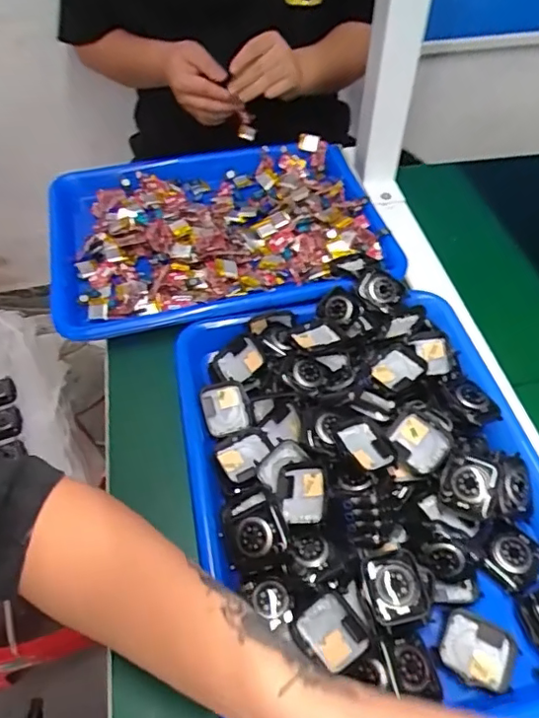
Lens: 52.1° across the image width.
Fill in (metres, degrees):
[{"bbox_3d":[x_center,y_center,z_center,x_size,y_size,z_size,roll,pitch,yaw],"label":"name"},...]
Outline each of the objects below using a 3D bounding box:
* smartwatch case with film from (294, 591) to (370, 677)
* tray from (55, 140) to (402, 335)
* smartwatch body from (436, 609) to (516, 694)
[{"bbox_3d":[0.037,0.164,0.329,0.034,0.008,0.037,-42,72,-1],"label":"smartwatch case with film"},{"bbox_3d":[-0.060,-0.136,0.592,0.348,0.047,0.264,-11,52,-7],"label":"tray"},{"bbox_3d":[0.127,0.179,0.338,0.043,0.004,0.038,21,55,18],"label":"smartwatch body"}]

